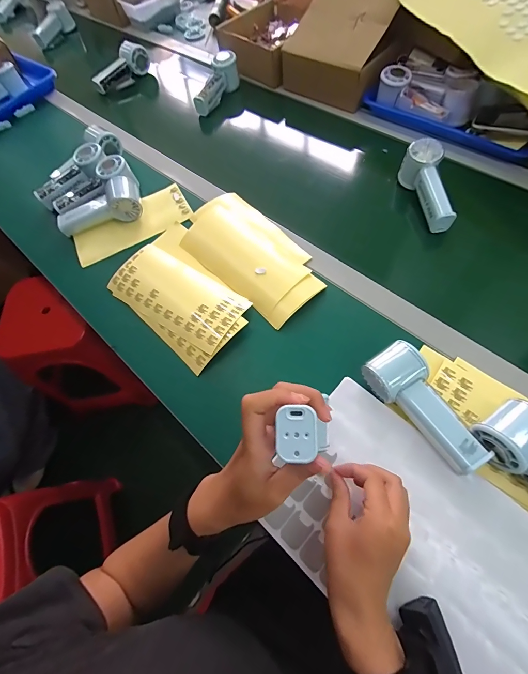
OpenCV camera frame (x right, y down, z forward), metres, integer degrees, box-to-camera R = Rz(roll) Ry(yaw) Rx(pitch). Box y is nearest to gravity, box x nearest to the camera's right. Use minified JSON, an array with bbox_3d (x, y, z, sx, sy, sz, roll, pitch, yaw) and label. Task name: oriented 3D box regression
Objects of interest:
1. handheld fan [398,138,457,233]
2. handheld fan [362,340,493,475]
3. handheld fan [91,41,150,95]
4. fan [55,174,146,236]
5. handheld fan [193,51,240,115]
[{"bbox_3d":[0.264,-0.242,0.510,0.049,0.062,0.139,-4,63,2],"label":"handheld fan"},{"bbox_3d":[0.182,0.080,0.367,0.059,0.042,0.149,-30,65,-11],"label":"handheld fan"},{"bbox_3d":[-0.371,-0.690,0.817,0.167,0.065,0.053,-42,67,-14],"label":"handheld fan"},{"bbox_3d":[-0.304,-0.239,0.586,0.153,0.054,0.070,-20,64,-6],"label":"fan"},{"bbox_3d":[-0.106,-0.568,0.720,0.041,0.067,0.148,18,67,15],"label":"handheld fan"}]

